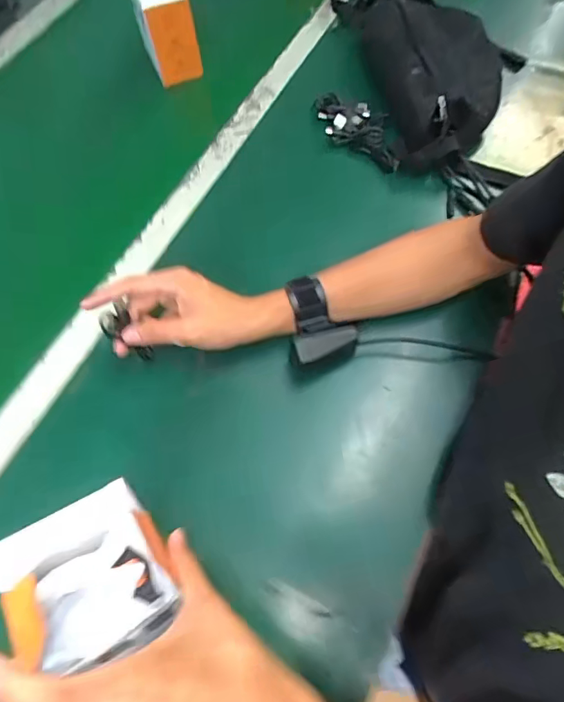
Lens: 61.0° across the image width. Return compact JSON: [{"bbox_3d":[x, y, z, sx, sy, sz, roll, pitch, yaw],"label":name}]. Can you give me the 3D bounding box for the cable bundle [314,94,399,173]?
[{"bbox_3d":[0.106,-0.305,0.654,0.153,0.019,0.064,41,73,19],"label":"cable bundle"}]

